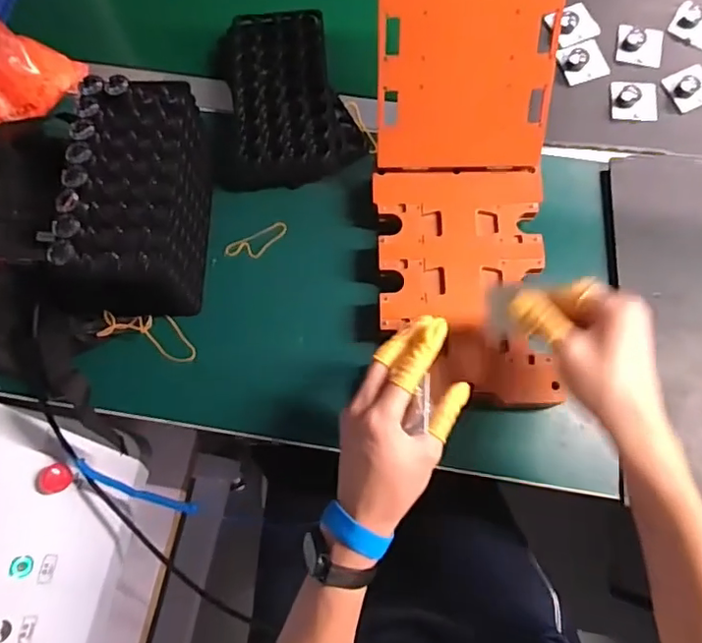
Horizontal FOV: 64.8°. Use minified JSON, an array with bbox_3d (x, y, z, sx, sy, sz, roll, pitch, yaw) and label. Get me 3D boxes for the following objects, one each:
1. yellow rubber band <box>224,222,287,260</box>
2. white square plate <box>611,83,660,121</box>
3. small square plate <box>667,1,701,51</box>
[{"bbox_3d":[-0.099,-0.083,0.592,0.070,0.004,0.025,-26,92,-8],"label":"yellow rubber band"},{"bbox_3d":[0.318,-0.245,0.616,0.051,0.017,0.041,2,74,0],"label":"white square plate"},{"bbox_3d":[0.397,-0.342,0.635,0.052,0.013,0.043,33,77,8],"label":"small square plate"}]

